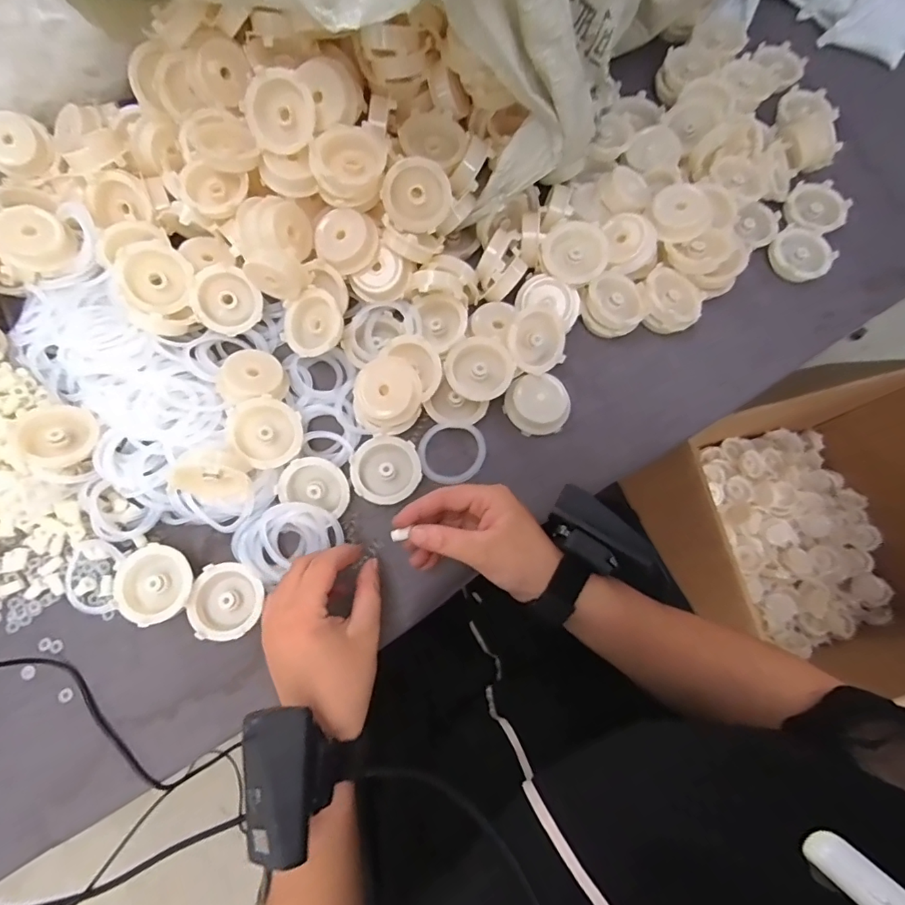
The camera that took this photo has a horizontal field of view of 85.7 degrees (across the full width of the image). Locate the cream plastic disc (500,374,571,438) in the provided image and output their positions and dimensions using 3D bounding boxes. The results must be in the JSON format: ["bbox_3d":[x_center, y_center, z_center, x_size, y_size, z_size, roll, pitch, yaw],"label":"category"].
[{"bbox_3d":[0.071,-0.039,0.406,0.052,0.027,0.045,-6,74,-4],"label":"cream plastic disc"}]

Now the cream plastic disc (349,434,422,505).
[{"bbox_3d":[-0.052,0.014,0.386,0.052,0.015,0.054,0,74,-2],"label":"cream plastic disc"}]

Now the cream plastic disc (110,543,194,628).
[{"bbox_3d":[-0.220,0.097,0.361,0.051,0.018,0.056,0,74,-2],"label":"cream plastic disc"}]

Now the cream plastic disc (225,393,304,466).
[{"bbox_3d":[-0.139,-0.016,0.368,0.048,0.016,0.052,-25,76,-8],"label":"cream plastic disc"}]

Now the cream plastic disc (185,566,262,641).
[{"bbox_3d":[-0.169,0.112,0.366,0.051,0.017,0.053,0,74,-2],"label":"cream plastic disc"}]

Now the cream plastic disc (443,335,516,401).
[{"bbox_3d":[0.022,-0.067,0.393,0.052,0.013,0.049,0,74,-2],"label":"cream plastic disc"}]

